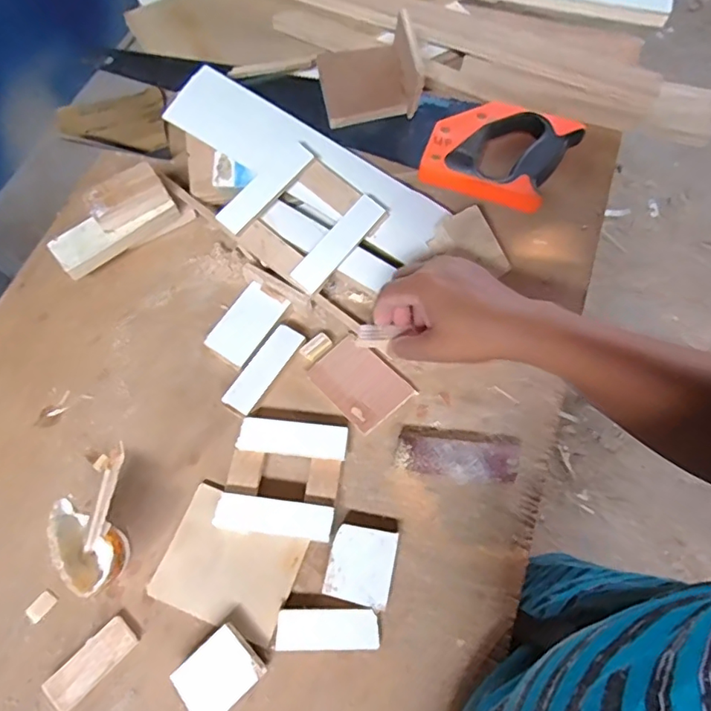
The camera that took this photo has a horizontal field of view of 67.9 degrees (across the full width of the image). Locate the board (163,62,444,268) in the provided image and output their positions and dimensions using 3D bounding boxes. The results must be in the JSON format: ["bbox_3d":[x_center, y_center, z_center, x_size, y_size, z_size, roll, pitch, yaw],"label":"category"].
[{"bbox_3d":[-0.045,-0.187,0.519,0.278,0.014,0.074,31,69,-1],"label":"board"}]

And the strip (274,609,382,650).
[{"bbox_3d":[-0.020,0.204,0.393,0.074,0.011,0.027,0,66,0],"label":"strip"}]

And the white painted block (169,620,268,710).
[{"bbox_3d":[-0.097,0.227,0.378,0.054,0.024,0.044,-41,72,-16],"label":"white painted block"}]

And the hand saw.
[{"bbox_3d":[-0.018,-0.269,0.562,0.484,0.025,0.117,20,68,9],"label":"hand saw"}]

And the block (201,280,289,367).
[{"bbox_3d":[-0.099,-0.028,0.485,0.043,0.015,0.074,31,70,13],"label":"block"}]

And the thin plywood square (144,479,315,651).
[{"bbox_3d":[-0.097,0.161,0.410,0.101,0.004,0.085,22,68,9],"label":"thin plywood square"}]

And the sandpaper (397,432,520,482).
[{"bbox_3d":[0.086,0.084,0.437,0.100,0.023,0.038,5,66,2],"label":"sandpaper"}]

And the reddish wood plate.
[{"bbox_3d":[0.004,0.024,0.471,0.060,0.007,0.078,-42,72,-16],"label":"reddish wood plate"}]

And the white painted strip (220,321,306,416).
[{"bbox_3d":[-0.080,0.012,0.464,0.028,0.013,0.086,33,70,13],"label":"white painted strip"}]

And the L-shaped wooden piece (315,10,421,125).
[{"bbox_3d":[0.013,-0.288,0.532,0.094,0.057,0.086,-11,67,-3],"label":"L-shaped wooden piece"}]

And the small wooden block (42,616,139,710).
[{"bbox_3d":[-0.193,0.226,0.387,0.064,0.013,0.026,-42,72,-16],"label":"small wooden block"}]

